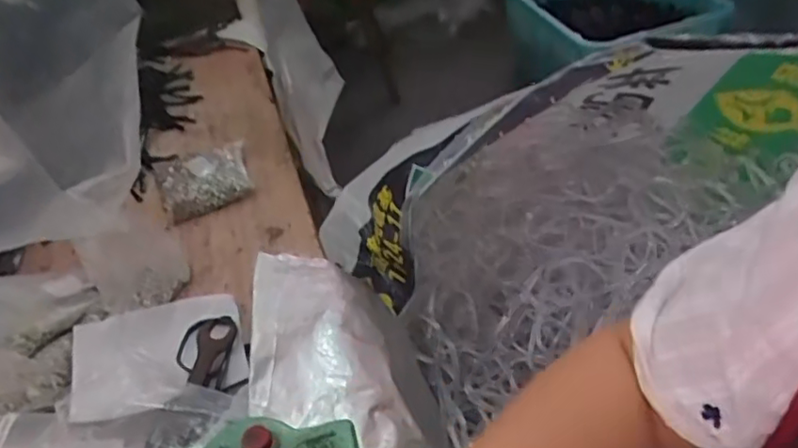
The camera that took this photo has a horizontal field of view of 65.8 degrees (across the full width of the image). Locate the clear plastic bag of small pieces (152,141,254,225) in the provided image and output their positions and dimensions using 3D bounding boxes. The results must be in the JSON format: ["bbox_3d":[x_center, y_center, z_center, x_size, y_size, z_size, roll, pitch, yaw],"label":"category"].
[{"bbox_3d":[-0.289,-0.068,0.930,0.092,0.021,0.188,54,37,2],"label":"clear plastic bag of small pieces"}]

